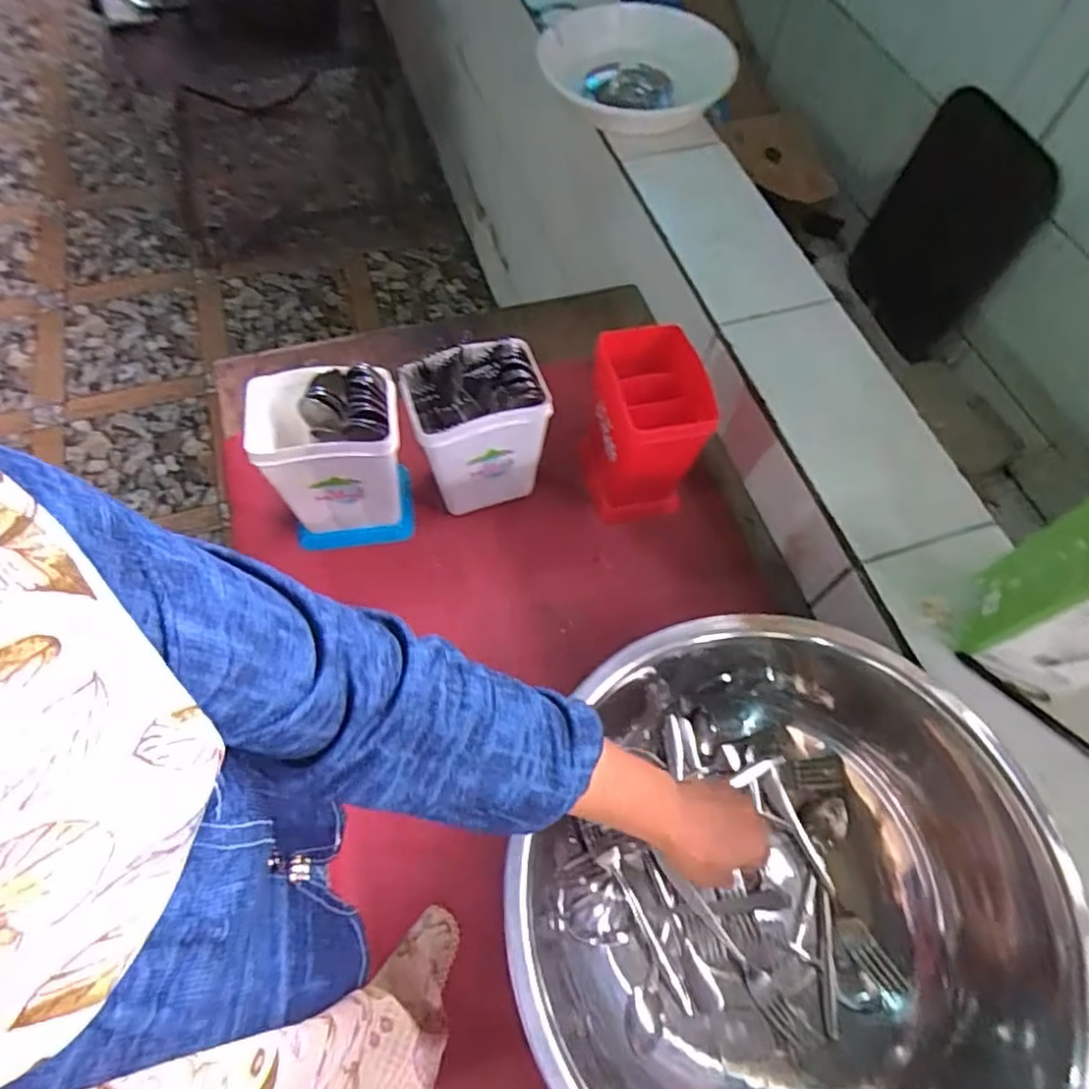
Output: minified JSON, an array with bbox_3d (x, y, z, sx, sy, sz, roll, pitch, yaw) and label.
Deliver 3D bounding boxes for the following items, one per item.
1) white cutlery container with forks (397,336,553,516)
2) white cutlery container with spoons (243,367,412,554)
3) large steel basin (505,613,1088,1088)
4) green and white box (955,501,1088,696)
[{"bbox_3d":[-0.064,-0.108,0.642,0.120,0.176,0.078,-18,65,-10],"label":"white cutlery container with forks"},{"bbox_3d":[-0.190,-0.080,0.618,0.116,0.180,0.086,-10,64,-6],"label":"white cutlery container with spoons"},{"bbox_3d":[0.176,0.262,0.488,0.333,0.150,0.363,1,63,-1],"label":"large steel basin"},{"bbox_3d":[0.399,0.043,0.484,0.090,0.145,0.077,25,65,11],"label":"green and white box"}]

